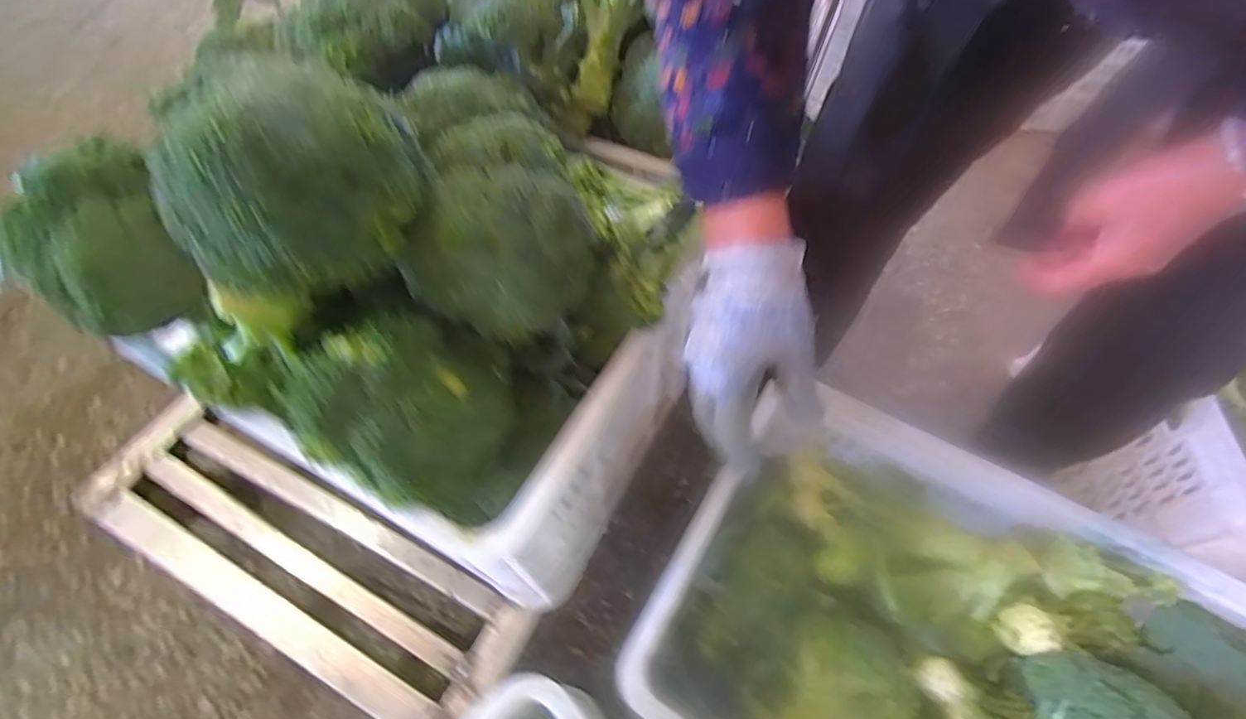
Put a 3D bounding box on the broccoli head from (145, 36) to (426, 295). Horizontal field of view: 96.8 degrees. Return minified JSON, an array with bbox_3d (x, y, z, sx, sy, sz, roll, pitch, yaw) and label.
[{"bbox_3d":[-0.184,-0.110,0.315,0.116,0.091,0.131,15,60,12],"label":"broccoli head"}]

